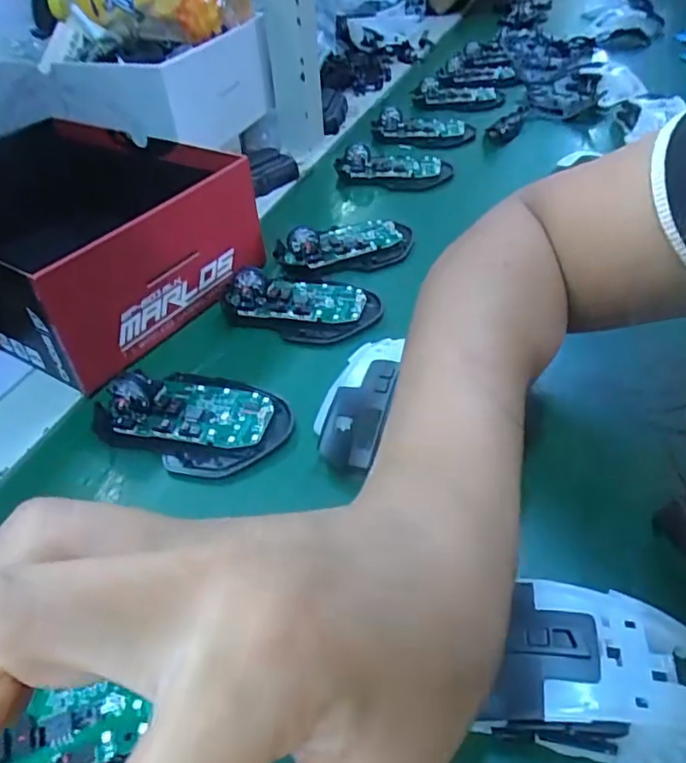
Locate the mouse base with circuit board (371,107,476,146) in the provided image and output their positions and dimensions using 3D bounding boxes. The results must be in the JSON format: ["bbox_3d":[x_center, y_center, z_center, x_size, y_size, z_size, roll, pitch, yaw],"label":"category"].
[{"bbox_3d":[0.091,-0.291,0.687,0.112,0.022,0.061,5,42,10],"label":"mouse base with circuit board"}]

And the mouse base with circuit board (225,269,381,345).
[{"bbox_3d":[-0.031,-0.062,0.434,0.112,0.026,0.064,1,42,6],"label":"mouse base with circuit board"}]

